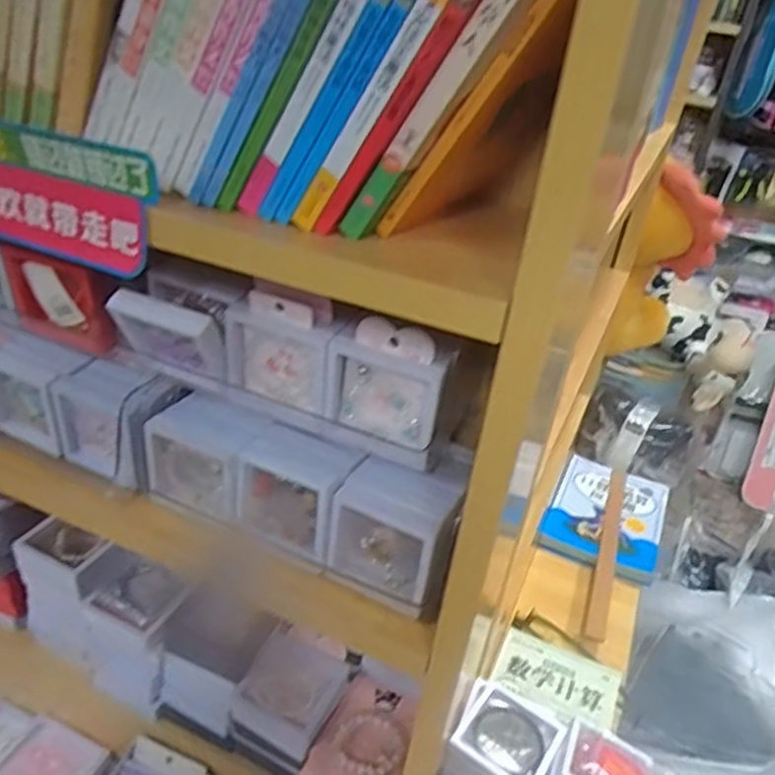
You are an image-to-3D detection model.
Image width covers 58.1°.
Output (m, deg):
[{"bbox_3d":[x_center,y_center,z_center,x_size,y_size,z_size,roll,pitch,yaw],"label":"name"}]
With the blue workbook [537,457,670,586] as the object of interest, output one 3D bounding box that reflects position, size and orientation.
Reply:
[{"bbox_3d":[0.451,0.264,1.429,0.228,0.034,0.314,21,33,21],"label":"blue workbook"}]

